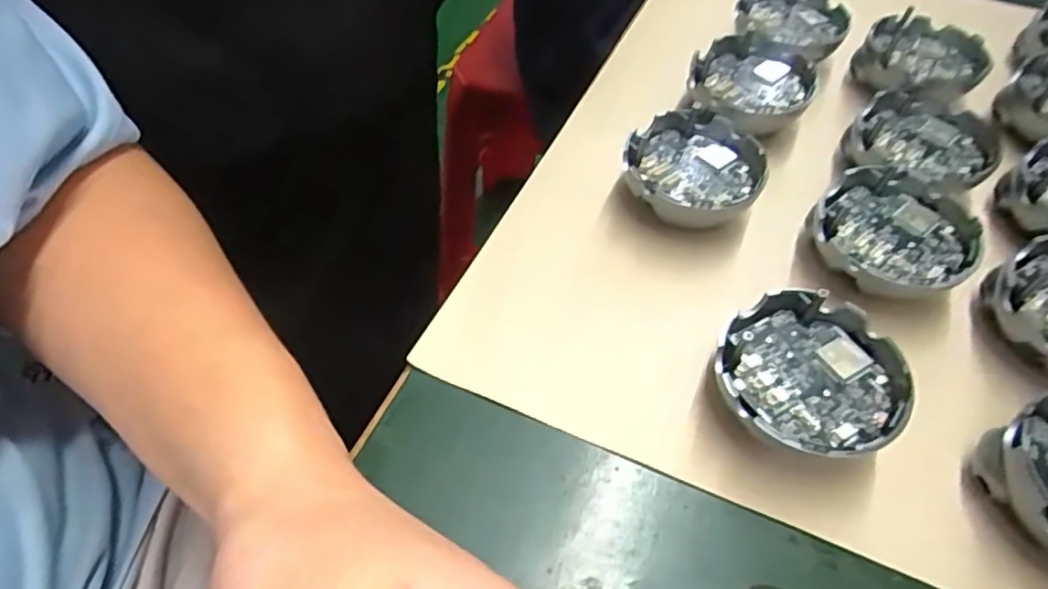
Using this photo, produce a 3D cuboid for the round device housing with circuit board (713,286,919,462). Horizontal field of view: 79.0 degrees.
[{"bbox_3d":[0.113,0.038,0.259,0.068,0.036,0.071,2,52,-2],"label":"round device housing with circuit board"}]

